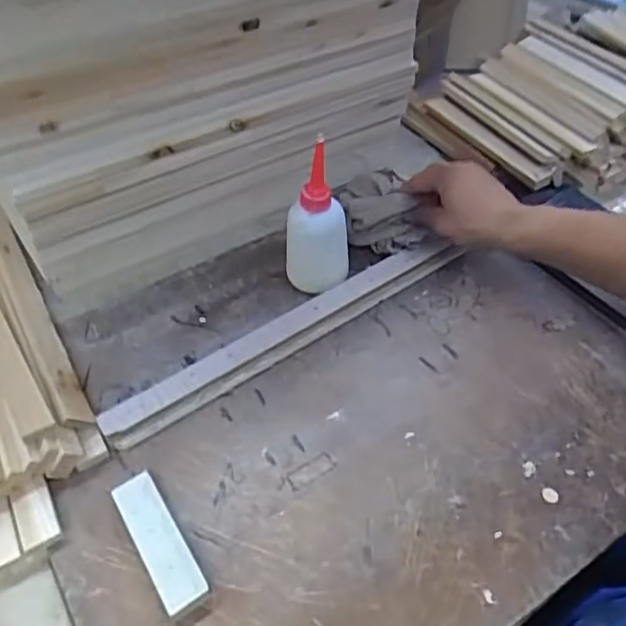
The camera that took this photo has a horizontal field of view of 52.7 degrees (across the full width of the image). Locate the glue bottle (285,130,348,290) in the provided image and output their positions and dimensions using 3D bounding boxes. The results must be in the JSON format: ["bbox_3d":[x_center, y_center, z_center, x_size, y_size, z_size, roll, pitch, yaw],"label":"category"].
[{"bbox_3d":[0.005,-0.084,0.605,0.056,0.146,0.046,21,52,20],"label":"glue bottle"}]

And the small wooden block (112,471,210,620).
[{"bbox_3d":[-0.114,0.170,0.470,0.032,0.021,0.109,-27,52,-21],"label":"small wooden block"}]

